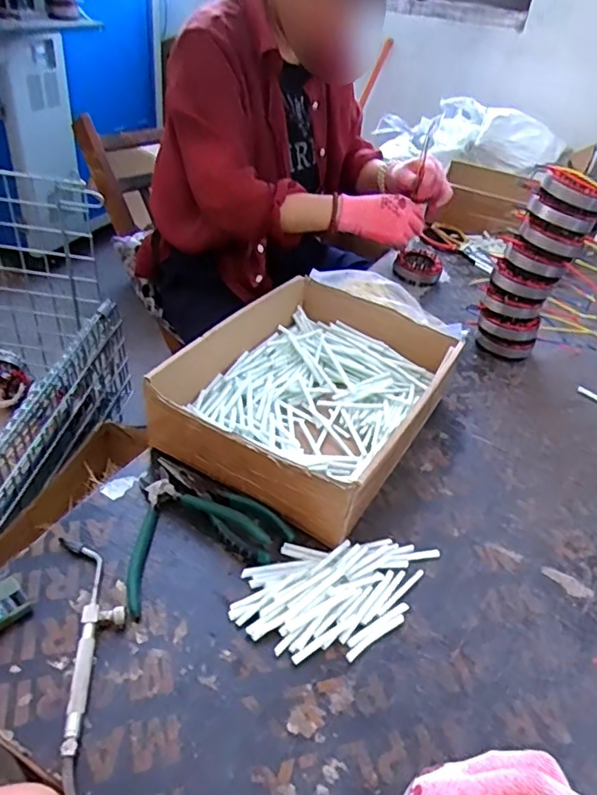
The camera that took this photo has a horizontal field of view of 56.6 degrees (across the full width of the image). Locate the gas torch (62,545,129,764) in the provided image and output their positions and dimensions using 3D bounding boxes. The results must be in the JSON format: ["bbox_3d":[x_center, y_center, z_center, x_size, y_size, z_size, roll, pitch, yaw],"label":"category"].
[{"bbox_3d":[-0.158,0.180,0.430,0.050,0.011,0.168,-6,40,-16],"label":"gas torch"}]

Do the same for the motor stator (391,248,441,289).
[{"bbox_3d":[0.211,-0.230,0.992,0.081,0.043,0.081,14,39,8],"label":"motor stator"}]

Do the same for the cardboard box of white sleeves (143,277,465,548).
[{"bbox_3d":[0.022,-0.009,0.642,0.245,0.095,0.328,25,41,21],"label":"cardboard box of white sleeves"}]

